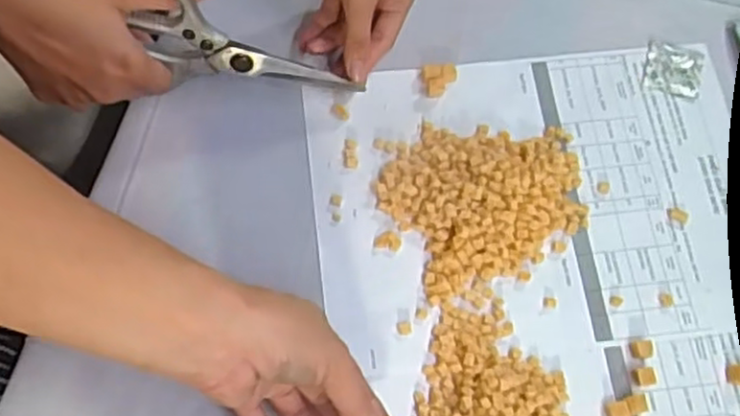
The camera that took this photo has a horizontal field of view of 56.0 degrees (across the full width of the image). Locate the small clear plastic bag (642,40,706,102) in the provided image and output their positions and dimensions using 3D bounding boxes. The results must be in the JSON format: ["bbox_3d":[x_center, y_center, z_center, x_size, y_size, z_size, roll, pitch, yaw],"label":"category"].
[{"bbox_3d":[0.219,-0.099,0.499,0.040,0.004,0.042,16,69,5],"label":"small clear plastic bag"}]

